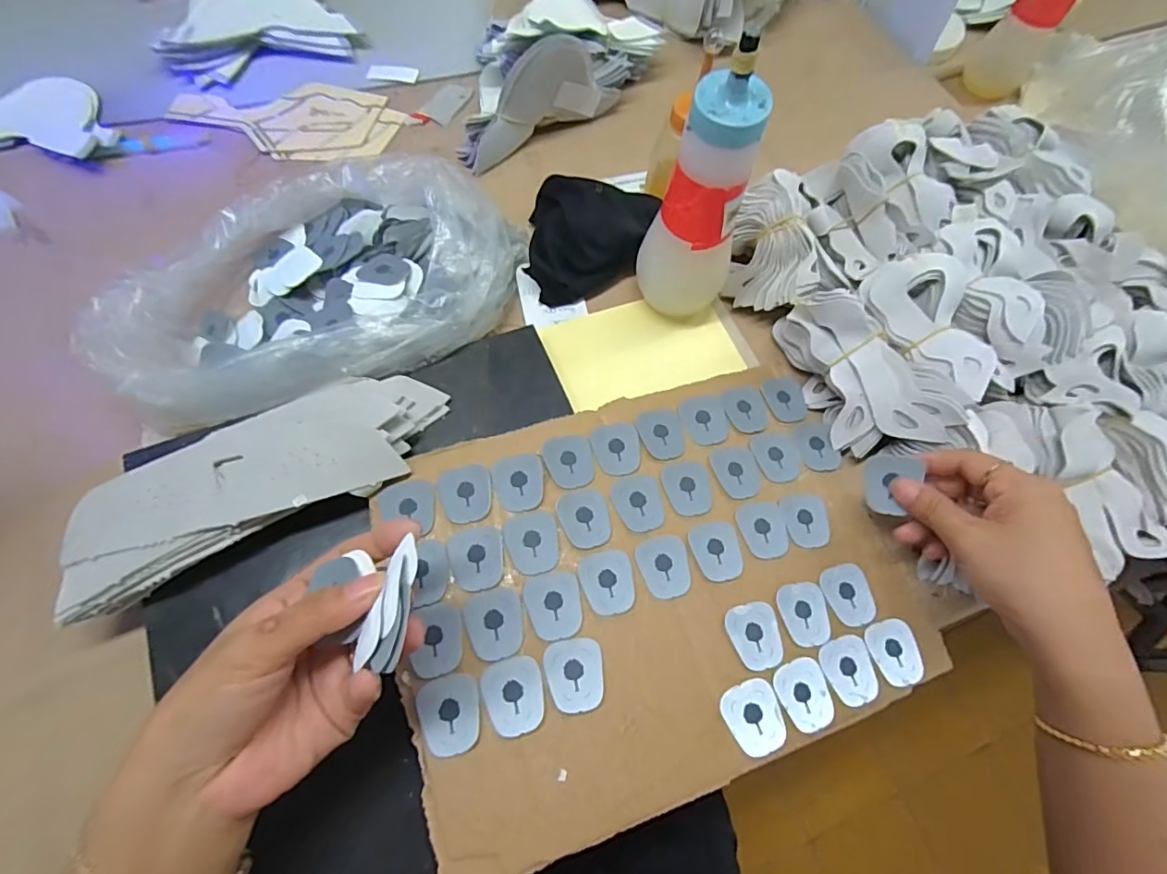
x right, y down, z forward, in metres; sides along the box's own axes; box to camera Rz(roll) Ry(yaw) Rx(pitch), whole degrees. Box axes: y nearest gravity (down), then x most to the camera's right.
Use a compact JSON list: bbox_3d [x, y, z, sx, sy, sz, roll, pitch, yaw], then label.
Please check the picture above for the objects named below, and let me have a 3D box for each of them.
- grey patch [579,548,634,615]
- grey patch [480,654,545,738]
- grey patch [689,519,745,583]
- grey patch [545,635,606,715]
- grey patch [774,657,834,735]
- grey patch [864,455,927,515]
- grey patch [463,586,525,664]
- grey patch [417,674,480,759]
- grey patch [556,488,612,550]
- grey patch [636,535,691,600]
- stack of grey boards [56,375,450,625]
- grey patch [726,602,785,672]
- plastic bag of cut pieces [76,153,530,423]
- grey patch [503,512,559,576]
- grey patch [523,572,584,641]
[{"bbox_3d":[0.015,0.092,0.328,0.033,0.004,0.038,-10,69,-6],"label":"grey patch"},{"bbox_3d":[-0.039,0.146,0.294,0.032,0.004,0.040,-18,68,-15],"label":"grey patch"},{"bbox_3d":[0.089,0.076,0.346,0.032,0.004,0.039,-13,69,-7],"label":"grey patch"},{"bbox_3d":[-0.004,0.138,0.302,0.033,0.004,0.039,-10,69,-6],"label":"grey patch"},{"bbox_3d":[0.136,0.158,0.316,0.031,0.004,0.039,-18,70,-9],"label":"grey patch"},{"bbox_3d":[0.202,0.031,0.340,0.031,0.004,0.039,1,84,35],"label":"grey patch"},{"bbox_3d":[-0.052,0.110,0.309,0.032,0.004,0.038,-15,69,-8],"label":"grey patch"},{"bbox_3d":[-0.073,0.153,0.287,0.034,0.004,0.038,-14,69,-8],"label":"grey patch"},{"bbox_3d":[0.001,0.054,0.344,0.032,0.005,0.039,-15,69,-8],"label":"grey patch"},{"bbox_3d":[0.053,0.084,0.338,0.032,0.004,0.038,-13,69,-8],"label":"grey patch"},{"bbox_3d":[-0.205,0.029,0.335,0.246,0.036,0.076,-29,72,-13],"label":"stack of grey boards"},{"bbox_3d":[0.108,0.124,0.326,0.032,0.004,0.038,-13,69,-8],"label":"grey patch"},{"bbox_3d":[-0.199,-0.120,0.403,0.313,0.062,0.188,-25,71,-12],"label":"plastic bag of cut pieces"},{"bbox_3d":[-0.032,0.068,0.332,0.033,0.004,0.038,-16,69,-9],"label":"grey patch"},{"bbox_3d":[-0.018,0.103,0.318,0.033,0.005,0.039,-9,69,-6],"label":"grey patch"}]

